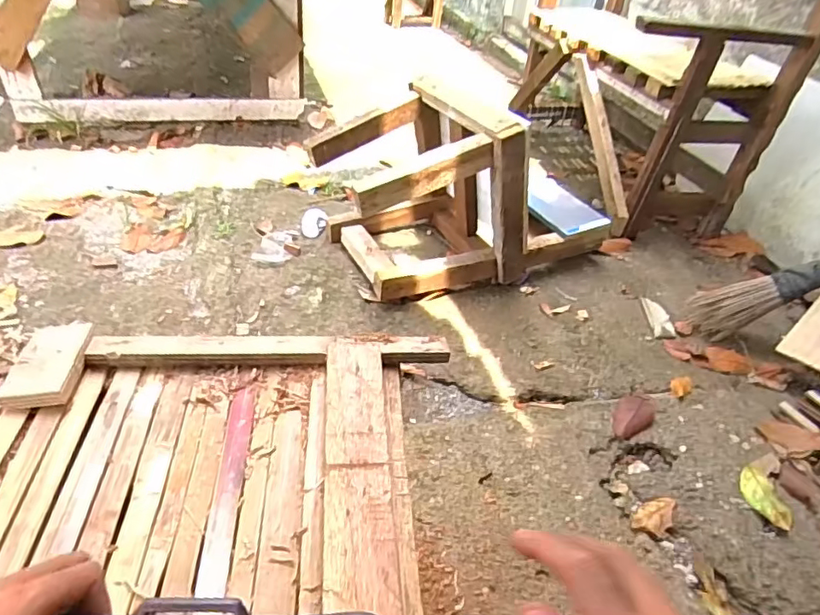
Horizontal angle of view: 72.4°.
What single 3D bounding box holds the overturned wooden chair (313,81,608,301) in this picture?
[{"bbox_3d":[0.116,-0.299,1.390,0.663,0.412,0.376,-11,43,-21],"label":"overturned wooden chair"}]

